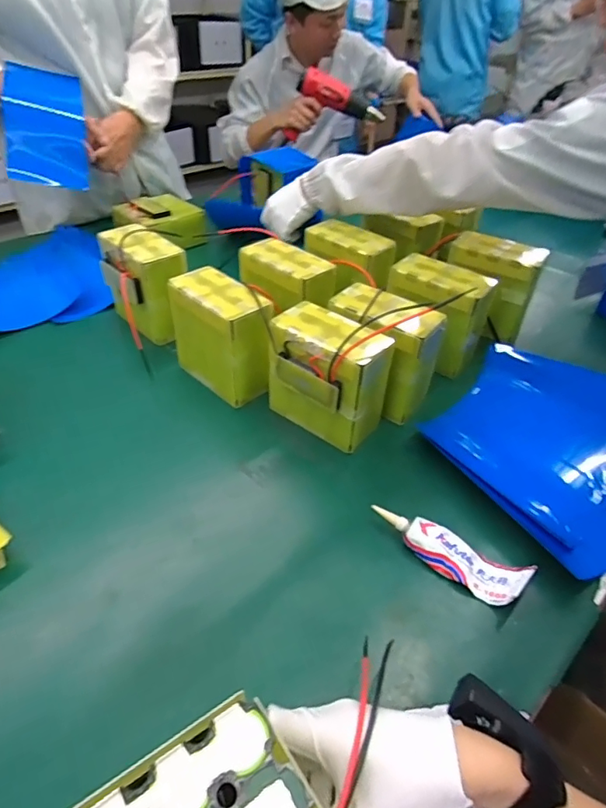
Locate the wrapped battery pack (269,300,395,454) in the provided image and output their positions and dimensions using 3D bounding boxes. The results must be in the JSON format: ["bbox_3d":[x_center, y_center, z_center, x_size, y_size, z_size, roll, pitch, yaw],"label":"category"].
[{"bbox_3d":[0.032,-0.033,0.625,0.140,0.141,0.088,32,50,28],"label":"wrapped battery pack"}]

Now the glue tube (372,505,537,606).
[{"bbox_3d":[0.149,0.153,0.506,0.160,0.023,0.046,24,46,22],"label":"glue tube"}]

